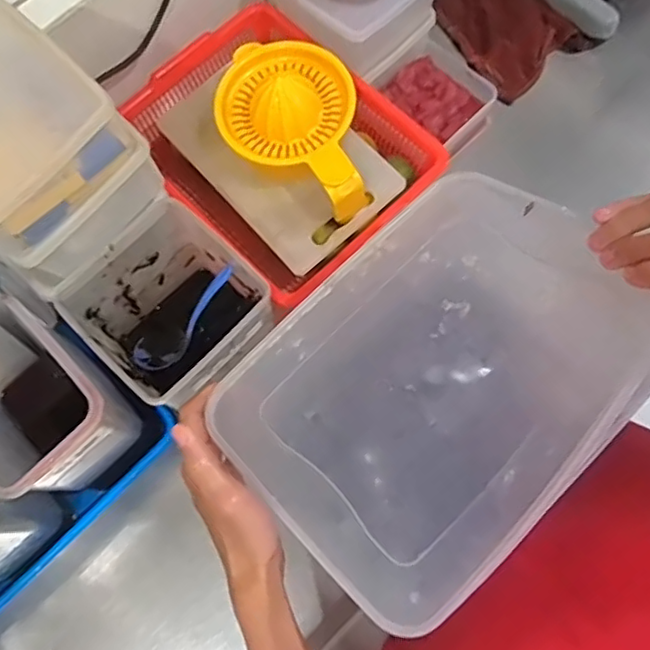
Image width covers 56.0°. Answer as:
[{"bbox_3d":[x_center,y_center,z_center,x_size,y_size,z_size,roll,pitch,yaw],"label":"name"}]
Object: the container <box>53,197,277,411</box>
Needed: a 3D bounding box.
[{"bbox_3d":[-0.133,-0.004,0.573,0.136,0.138,0.135,43,79,13],"label":"container"}]

